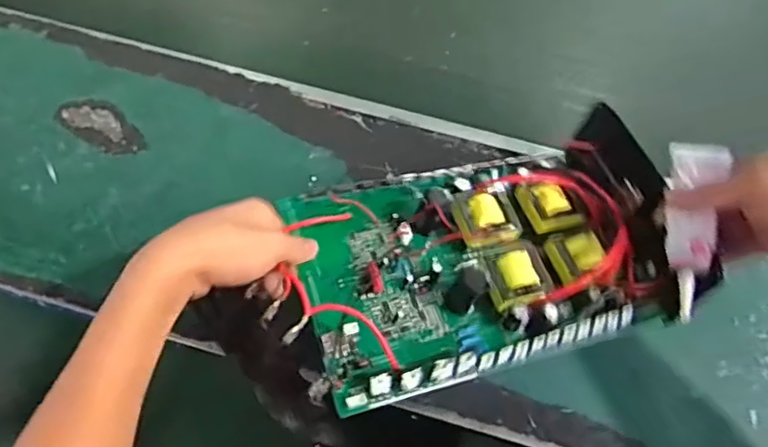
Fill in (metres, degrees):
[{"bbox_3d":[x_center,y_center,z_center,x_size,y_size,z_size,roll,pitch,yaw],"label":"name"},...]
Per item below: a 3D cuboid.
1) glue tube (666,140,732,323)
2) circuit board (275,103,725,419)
[{"bbox_3d":[0.225,0.006,0.424,0.029,0.033,0.125,3,93,-1],"label":"glue tube"},{"bbox_3d":[0.078,0.020,0.467,0.311,0.069,0.187,-15,66,-9],"label":"circuit board"}]

